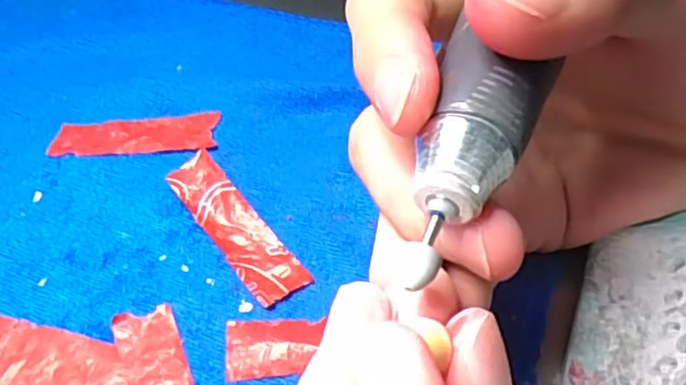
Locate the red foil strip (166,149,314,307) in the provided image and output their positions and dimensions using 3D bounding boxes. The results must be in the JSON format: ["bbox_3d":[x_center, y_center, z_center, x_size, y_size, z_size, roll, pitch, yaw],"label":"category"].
[{"bbox_3d":[-0.033,0.009,0.192,0.016,0.007,0.058,-31,52,-20],"label":"red foil strip"}]

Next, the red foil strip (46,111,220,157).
[{"bbox_3d":[-0.073,-0.021,0.223,0.059,0.004,0.016,-2,48,5],"label":"red foil strip"}]

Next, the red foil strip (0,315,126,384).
[{"bbox_3d":[-0.078,0.044,0.167,0.057,0.004,0.019,9,50,14],"label":"red foil strip"}]

